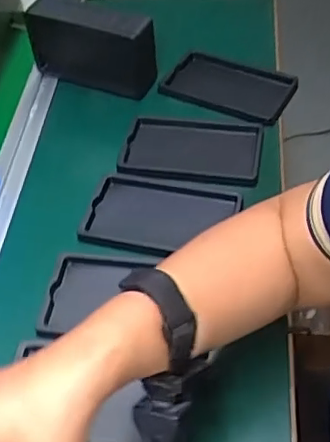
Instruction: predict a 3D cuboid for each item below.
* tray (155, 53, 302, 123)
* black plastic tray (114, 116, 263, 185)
[{"bbox_3d":[0.084,-0.180,0.782,0.163,0.014,0.097,23,56,22],"label":"tray"},{"bbox_3d":[0.030,-0.087,0.697,0.163,0.011,0.105,6,51,10],"label":"black plastic tray"}]

